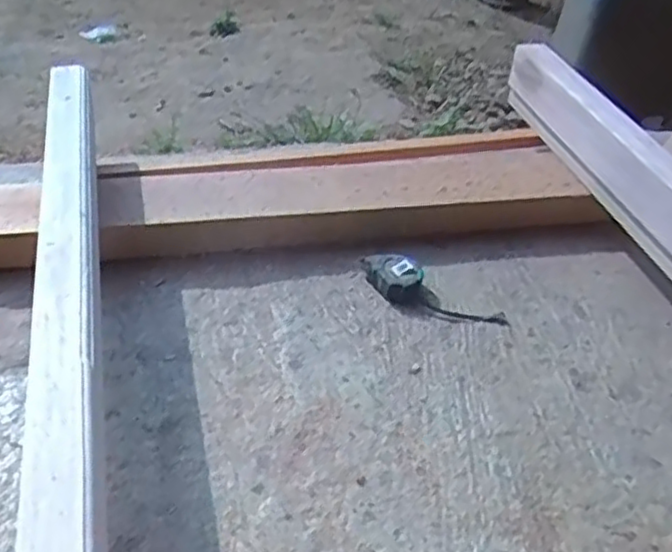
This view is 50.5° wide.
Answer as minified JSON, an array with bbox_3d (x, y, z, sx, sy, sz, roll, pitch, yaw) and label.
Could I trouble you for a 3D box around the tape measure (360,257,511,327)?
[{"bbox_3d":[0.128,0.020,0.958,0.209,0.035,0.067,21,43,17],"label":"tape measure"}]

